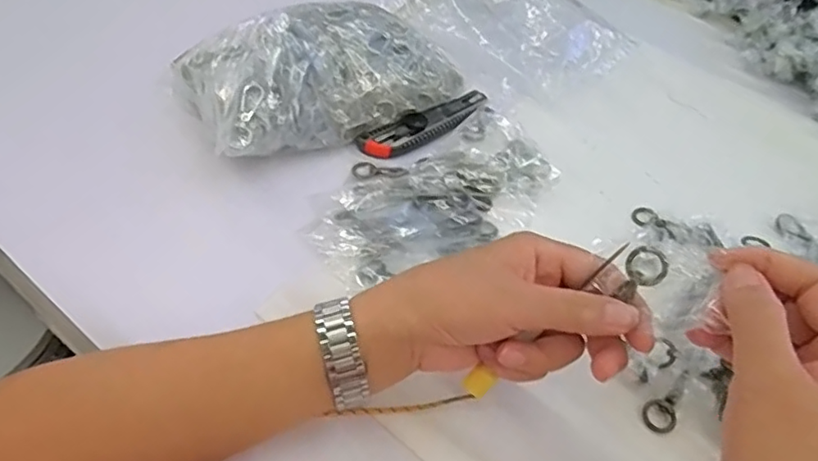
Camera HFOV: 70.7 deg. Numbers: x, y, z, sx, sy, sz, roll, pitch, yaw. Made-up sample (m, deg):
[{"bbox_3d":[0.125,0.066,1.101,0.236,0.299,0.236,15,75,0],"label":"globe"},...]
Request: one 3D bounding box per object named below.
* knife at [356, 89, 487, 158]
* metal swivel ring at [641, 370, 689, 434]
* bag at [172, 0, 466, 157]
[{"bbox_3d":[0.021,-0.106,0.561,0.147,0.013,0.036,-25,58,-25],"label":"knife"},{"bbox_3d":[0.181,0.118,0.401,0.022,0.004,0.048,36,73,22],"label":"metal swivel ring"},{"bbox_3d":[-0.080,-0.139,0.533,0.235,0.078,0.115,-24,58,-24],"label":"bag"}]

